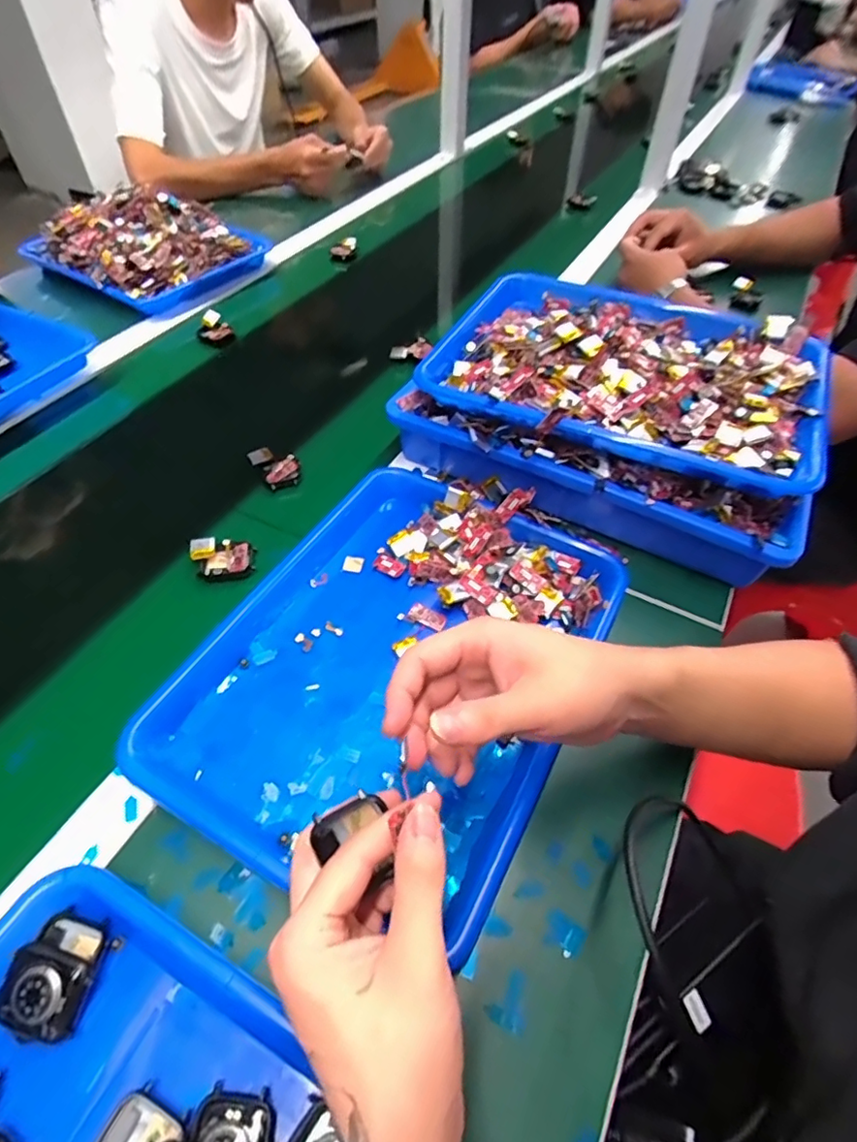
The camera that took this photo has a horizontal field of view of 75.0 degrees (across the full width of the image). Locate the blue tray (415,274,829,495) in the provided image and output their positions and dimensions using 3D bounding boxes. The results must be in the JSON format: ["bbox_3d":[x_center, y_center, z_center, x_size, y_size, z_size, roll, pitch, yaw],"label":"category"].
[{"bbox_3d":[0.174,-0.185,0.505,0.333,0.040,0.247,21,53,14],"label":"blue tray"}]

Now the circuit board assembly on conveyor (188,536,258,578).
[{"bbox_3d":[-0.180,-0.013,0.488,0.053,0.012,0.037,-4,52,-5],"label":"circuit board assembly on conveyor"}]

